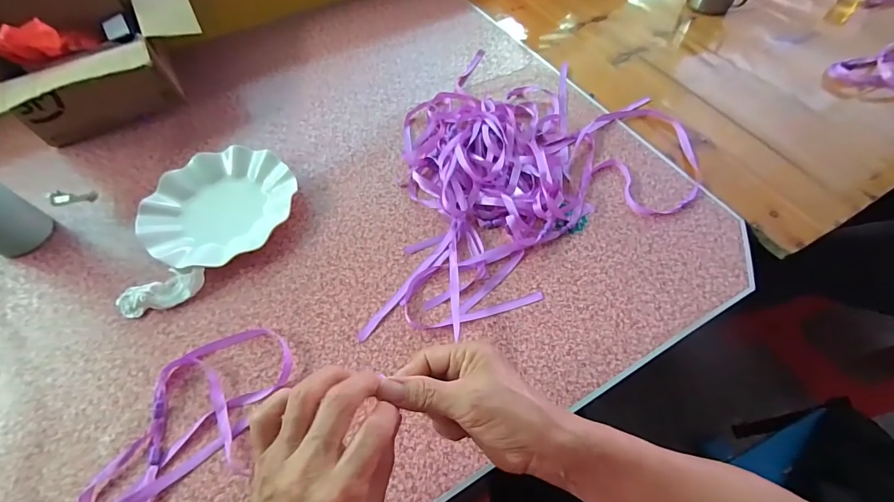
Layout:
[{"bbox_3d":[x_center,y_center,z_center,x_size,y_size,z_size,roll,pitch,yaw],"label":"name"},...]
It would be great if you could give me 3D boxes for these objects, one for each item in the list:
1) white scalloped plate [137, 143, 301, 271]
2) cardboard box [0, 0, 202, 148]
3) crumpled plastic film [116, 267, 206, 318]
[{"bbox_3d":[-0.292,-0.058,0.502,0.167,0.027,0.177,-1,59,1],"label":"white scalloped plate"},{"bbox_3d":[-0.500,-0.285,0.555,0.270,0.188,0.202,-31,63,-16],"label":"cardboard box"},{"bbox_3d":[-0.325,0.047,0.441,0.094,0.025,0.037,-16,60,-8],"label":"crumpled plastic film"}]

